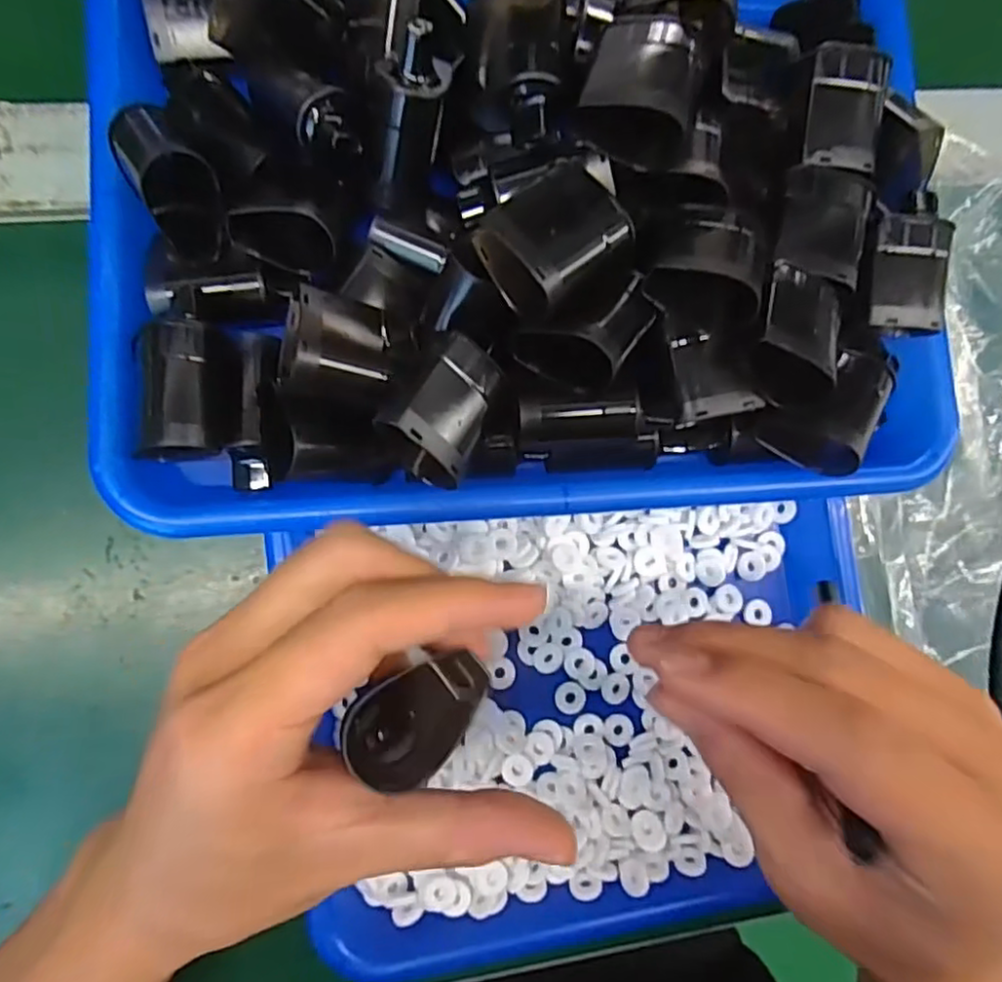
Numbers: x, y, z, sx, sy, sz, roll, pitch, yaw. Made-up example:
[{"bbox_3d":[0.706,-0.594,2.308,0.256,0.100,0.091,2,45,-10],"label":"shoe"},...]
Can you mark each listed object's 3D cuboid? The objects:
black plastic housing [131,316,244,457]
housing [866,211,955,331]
[{"bbox_3d":[-0.103,-0.033,0.215,0.025,0.026,0.047,1,87,-8],"label":"black plastic housing"},{"bbox_3d":[0.158,-0.085,0.251,0.032,0.015,0.045,2,98,-1],"label":"housing"}]

